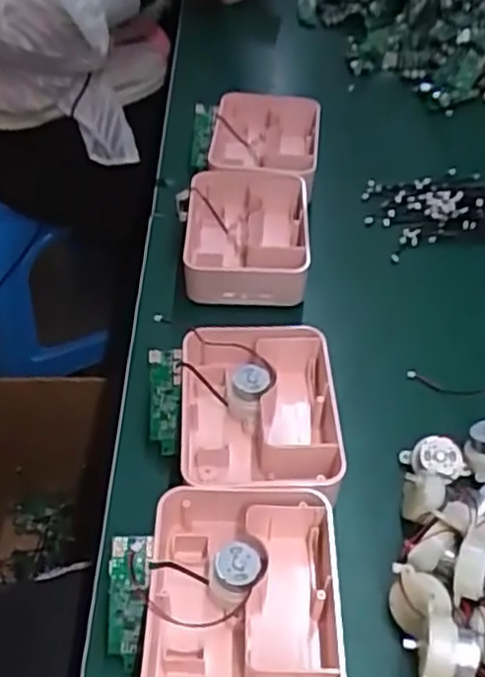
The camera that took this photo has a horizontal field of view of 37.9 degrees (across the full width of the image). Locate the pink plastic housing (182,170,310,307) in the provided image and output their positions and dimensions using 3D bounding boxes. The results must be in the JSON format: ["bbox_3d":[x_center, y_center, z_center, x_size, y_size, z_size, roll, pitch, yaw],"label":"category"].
[{"bbox_3d":[0.002,-0.089,0.599,0.107,0.044,0.127,4,47,-1],"label":"pink plastic housing"}]

